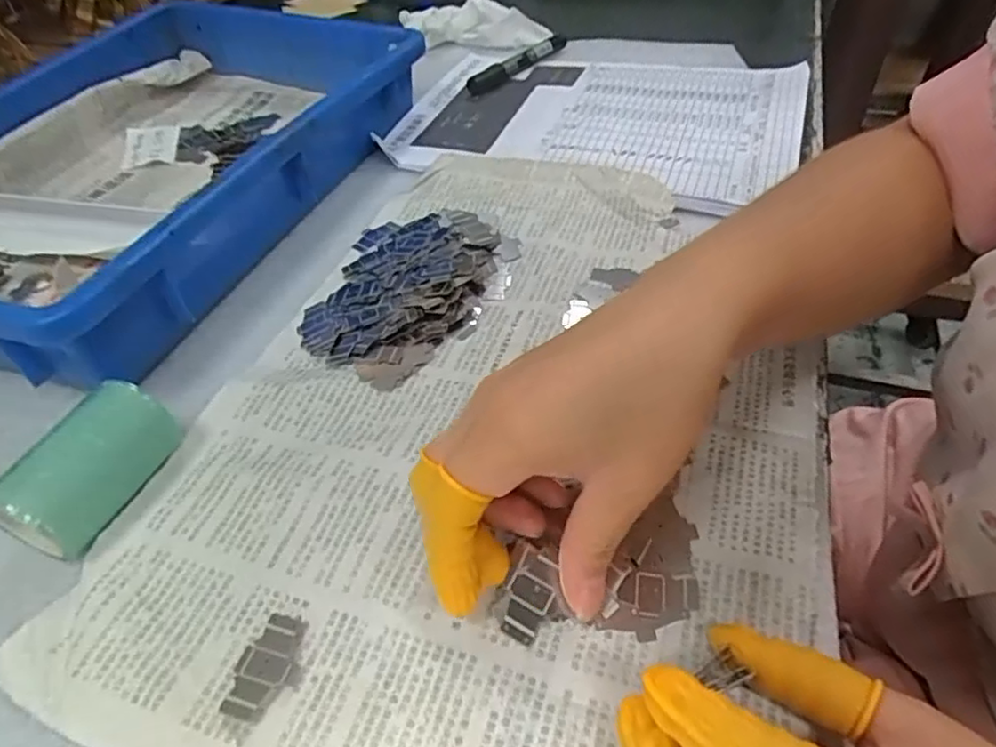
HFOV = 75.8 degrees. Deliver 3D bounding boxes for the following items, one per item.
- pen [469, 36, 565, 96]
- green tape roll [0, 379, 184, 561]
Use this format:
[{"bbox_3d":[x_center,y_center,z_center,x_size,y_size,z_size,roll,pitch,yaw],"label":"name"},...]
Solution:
[{"bbox_3d":[0.020,-0.284,0.583,0.016,0.014,0.137,30,55,29],"label":"pen"},{"bbox_3d":[-0.164,0.040,0.261,0.030,0.038,0.070,15,49,18],"label":"green tape roll"}]

